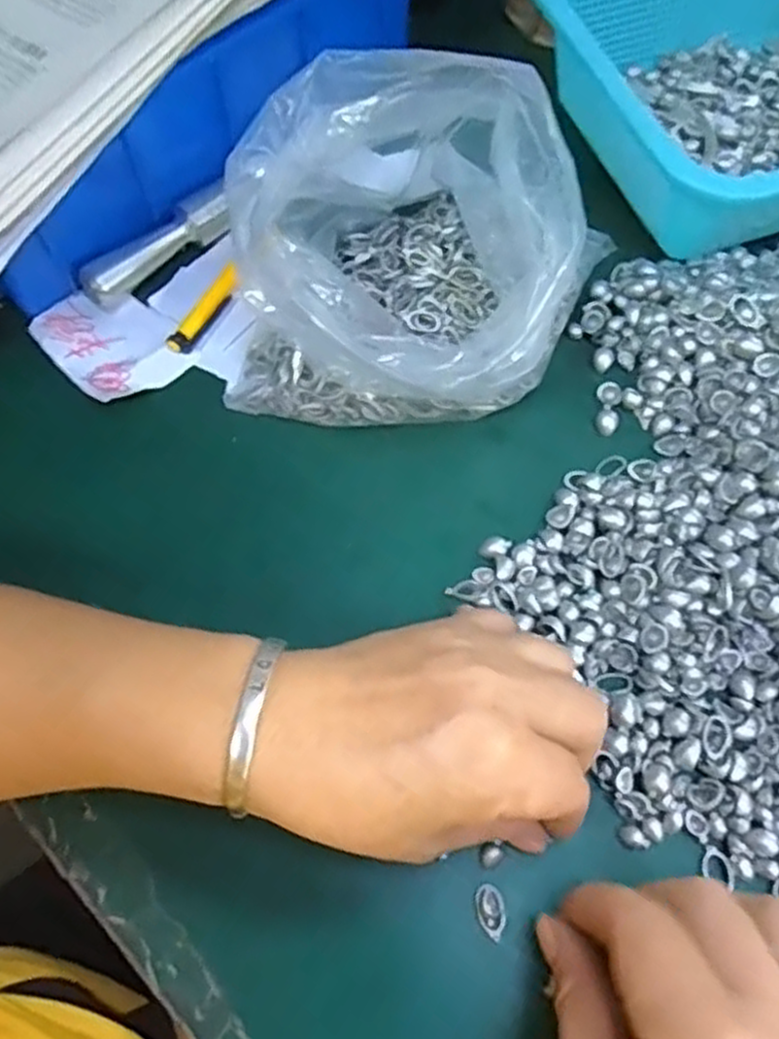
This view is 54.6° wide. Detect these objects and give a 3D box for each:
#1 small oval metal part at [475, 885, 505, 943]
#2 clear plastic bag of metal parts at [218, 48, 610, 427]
[{"bbox_3d":[0.036,0.138,0.264,0.010,0.004,0.018,-10,66,-3],"label":"small oval metal part"},{"bbox_3d":[0.014,-0.116,0.327,0.156,0.098,0.125,10,67,6],"label":"clear plastic bag of metal parts"}]

